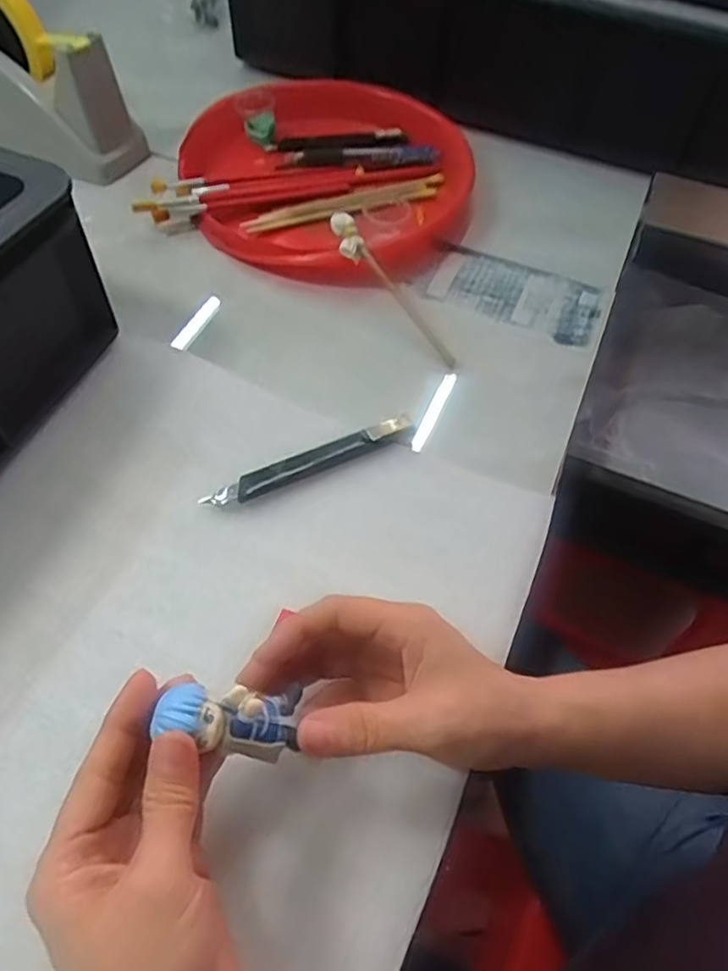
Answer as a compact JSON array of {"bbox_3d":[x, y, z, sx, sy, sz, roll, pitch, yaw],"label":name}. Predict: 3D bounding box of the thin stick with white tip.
[{"bbox_3d":[0.021,-0.144,0.480,0.015,0.016,0.140,-39,89,-26],"label":"thin stick with white tip"}]

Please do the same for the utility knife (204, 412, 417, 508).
[{"bbox_3d":[-0.031,-0.015,0.405,0.139,0.006,0.018,-24,60,-19],"label":"utility knife"}]

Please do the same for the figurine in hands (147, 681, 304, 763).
[{"bbox_3d":[-0.050,0.094,0.265,0.064,0.028,0.026,28,44,-38],"label":"figurine in hands"}]

